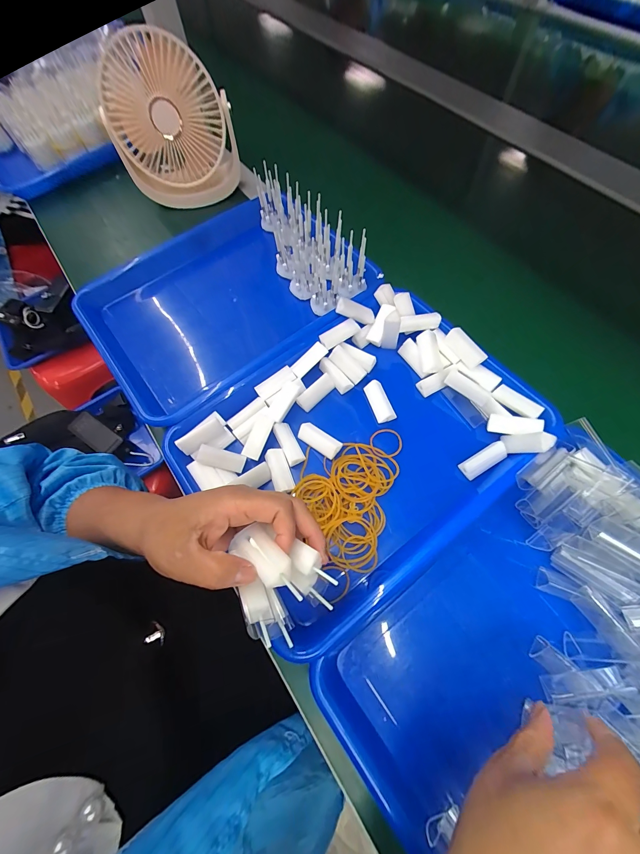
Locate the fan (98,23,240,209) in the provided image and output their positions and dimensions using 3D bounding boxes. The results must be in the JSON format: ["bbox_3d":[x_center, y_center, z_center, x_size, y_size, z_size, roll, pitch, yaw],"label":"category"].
[{"bbox_3d":[-0.201,-0.413,0.422,0.156,0.156,0.093,-9,67,-2],"label":"fan"}]

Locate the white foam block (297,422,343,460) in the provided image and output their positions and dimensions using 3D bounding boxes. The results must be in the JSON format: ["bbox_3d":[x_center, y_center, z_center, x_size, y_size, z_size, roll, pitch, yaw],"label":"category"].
[{"bbox_3d":[-0.001,0.013,0.322,0.047,0.011,0.020,34,73,15],"label":"white foam block"}]

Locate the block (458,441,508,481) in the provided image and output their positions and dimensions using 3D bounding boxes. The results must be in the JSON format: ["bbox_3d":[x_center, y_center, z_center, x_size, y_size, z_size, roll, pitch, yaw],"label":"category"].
[{"bbox_3d":[0.160,0.033,0.303,0.046,0.011,0.018,-29,69,-10],"label":"block"}]

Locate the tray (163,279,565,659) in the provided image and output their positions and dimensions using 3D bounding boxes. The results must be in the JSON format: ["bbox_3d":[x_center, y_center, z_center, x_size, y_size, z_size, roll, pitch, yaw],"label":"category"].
[{"bbox_3d":[0.041,0.014,0.321,0.316,0.057,0.259,-34,70,-11],"label":"tray"}]

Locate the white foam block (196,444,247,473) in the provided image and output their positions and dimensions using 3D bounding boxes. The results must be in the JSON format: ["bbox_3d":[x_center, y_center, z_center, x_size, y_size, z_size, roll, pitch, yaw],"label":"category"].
[{"bbox_3d":[-0.097,0.031,0.306,0.045,0.007,0.016,18,67,-17],"label":"white foam block"}]

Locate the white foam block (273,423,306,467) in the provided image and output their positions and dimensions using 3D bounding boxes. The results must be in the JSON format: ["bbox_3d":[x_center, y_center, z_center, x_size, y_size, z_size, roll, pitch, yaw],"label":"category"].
[{"bbox_3d":[-0.033,0.017,0.321,0.018,0.013,0.045,-26,68,-8],"label":"white foam block"}]

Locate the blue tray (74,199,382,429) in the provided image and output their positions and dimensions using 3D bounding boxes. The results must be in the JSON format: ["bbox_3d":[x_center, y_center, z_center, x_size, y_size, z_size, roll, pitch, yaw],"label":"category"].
[{"bbox_3d":[-0.120,-0.159,0.395,0.307,0.042,0.232,-37,70,-13],"label":"blue tray"}]

